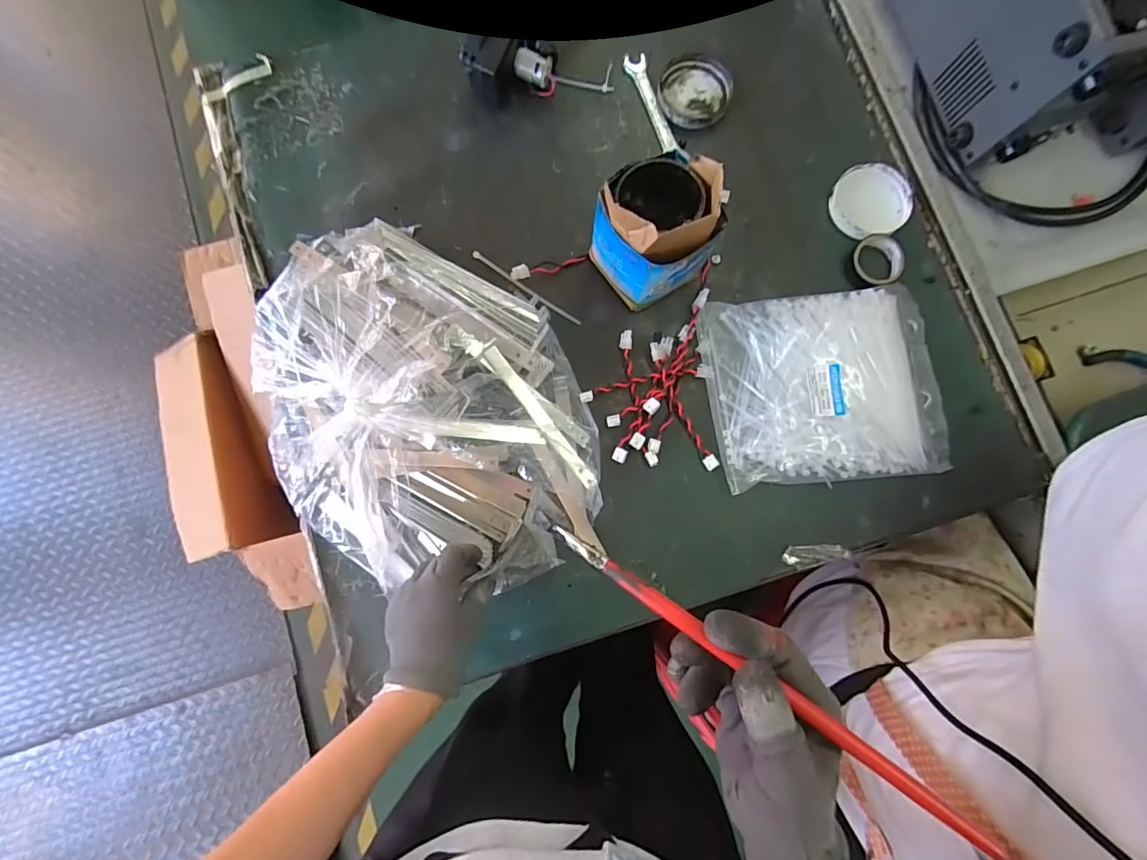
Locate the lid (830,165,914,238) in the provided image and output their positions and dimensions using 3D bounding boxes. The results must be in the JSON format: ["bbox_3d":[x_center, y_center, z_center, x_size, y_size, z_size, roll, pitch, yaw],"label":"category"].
[{"bbox_3d":[0.341,-0.263,0.571,0.098,0.016,0.082,-17,82,-3],"label":"lid"}]

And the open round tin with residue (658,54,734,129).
[{"bbox_3d":[0.144,-0.405,0.591,0.084,0.007,0.090,0,82,0],"label":"open round tin with residue"}]

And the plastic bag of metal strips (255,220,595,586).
[{"bbox_3d":[-0.143,-0.029,0.494,0.291,0.092,0.371,-15,82,-3],"label":"plastic bag of metal strips"}]

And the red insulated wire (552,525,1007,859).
[{"bbox_3d":[0.089,0.124,0.261,0.247,0.010,0.011,32,83,21],"label":"red insulated wire"}]

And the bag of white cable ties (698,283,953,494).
[{"bbox_3d":[0.268,-0.048,0.532,0.242,0.024,0.200,-6,82,-1],"label":"bag of white cable ties"}]

